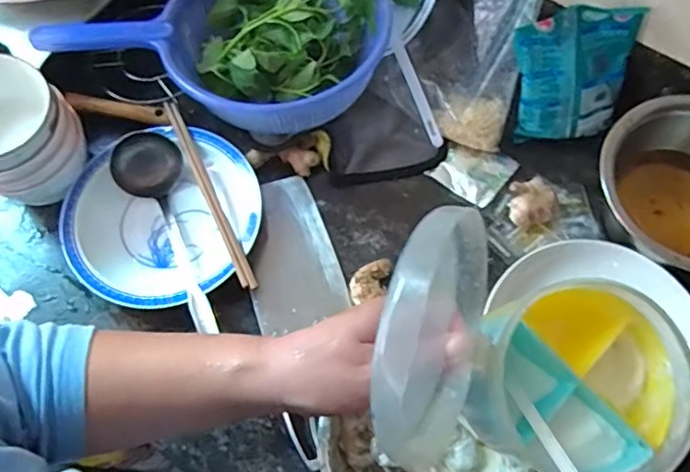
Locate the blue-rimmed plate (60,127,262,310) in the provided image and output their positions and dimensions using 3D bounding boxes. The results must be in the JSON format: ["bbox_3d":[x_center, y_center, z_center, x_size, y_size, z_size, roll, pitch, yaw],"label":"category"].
[{"bbox_3d":[-0.192,-0.023,0.620,0.191,0.049,0.197,0,67,1],"label":"blue-rimmed plate"}]

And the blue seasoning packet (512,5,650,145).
[{"bbox_3d":[0.236,-0.162,0.617,0.112,0.143,0.017,-7,41,7],"label":"blue seasoning packet"}]

